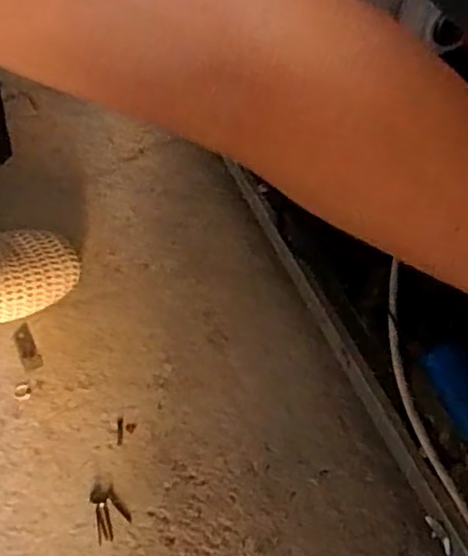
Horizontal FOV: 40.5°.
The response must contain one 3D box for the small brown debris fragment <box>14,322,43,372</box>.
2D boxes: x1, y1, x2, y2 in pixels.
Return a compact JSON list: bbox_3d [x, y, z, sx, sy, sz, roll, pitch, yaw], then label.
[{"bbox_3d":[-0.215,0.073,0.663,0.018,0.004,0.054,-22,58,-16],"label":"small brown debris fragment"}]

